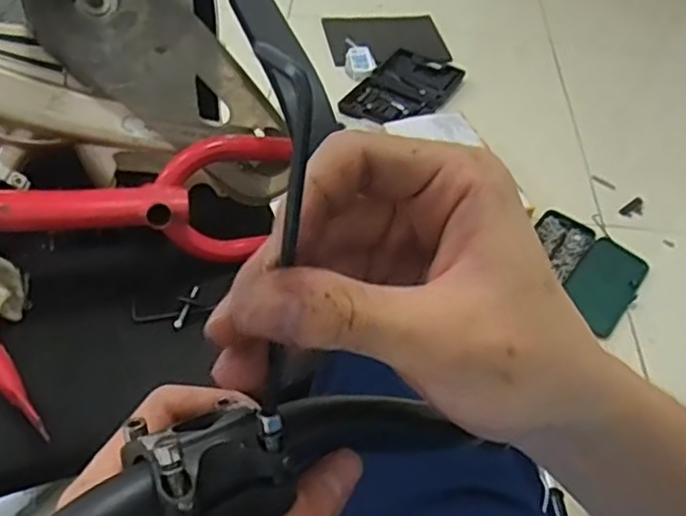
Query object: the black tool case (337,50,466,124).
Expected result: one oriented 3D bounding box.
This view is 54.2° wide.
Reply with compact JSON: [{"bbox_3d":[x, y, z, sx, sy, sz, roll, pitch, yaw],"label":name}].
[{"bbox_3d":[0.154,-0.434,1.732,0.217,0.040,0.327,31,52,19],"label":"black tool case"}]

